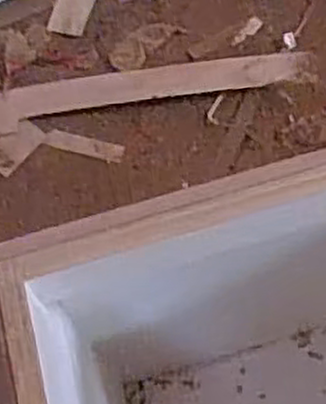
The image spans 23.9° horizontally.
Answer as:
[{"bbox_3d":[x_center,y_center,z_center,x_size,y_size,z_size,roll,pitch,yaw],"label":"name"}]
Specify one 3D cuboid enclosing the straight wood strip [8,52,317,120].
[{"bbox_3d":[-0.003,-0.143,0.920,0.359,0.010,0.046,-7,68,3],"label":"straight wood strip"}]

